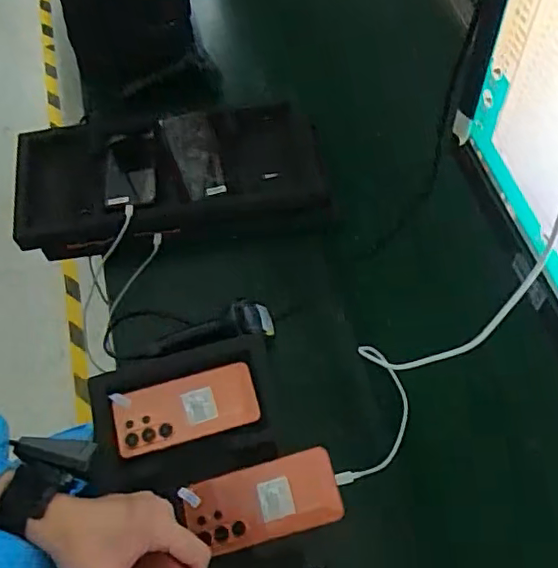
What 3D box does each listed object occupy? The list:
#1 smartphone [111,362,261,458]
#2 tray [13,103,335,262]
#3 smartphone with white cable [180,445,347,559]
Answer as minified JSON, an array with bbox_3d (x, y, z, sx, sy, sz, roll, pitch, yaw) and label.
[{"bbox_3d":[-0.114,0.153,0.686,0.172,0.014,0.077,-13,64,-8],"label":"smartphone"},{"bbox_3d":[-0.179,-0.187,0.946,0.500,0.052,0.257,-8,63,-6],"label":"tray"},{"bbox_3d":[-0.018,0.245,0.626,0.168,0.006,0.079,-17,69,2],"label":"smartphone with white cable"}]

